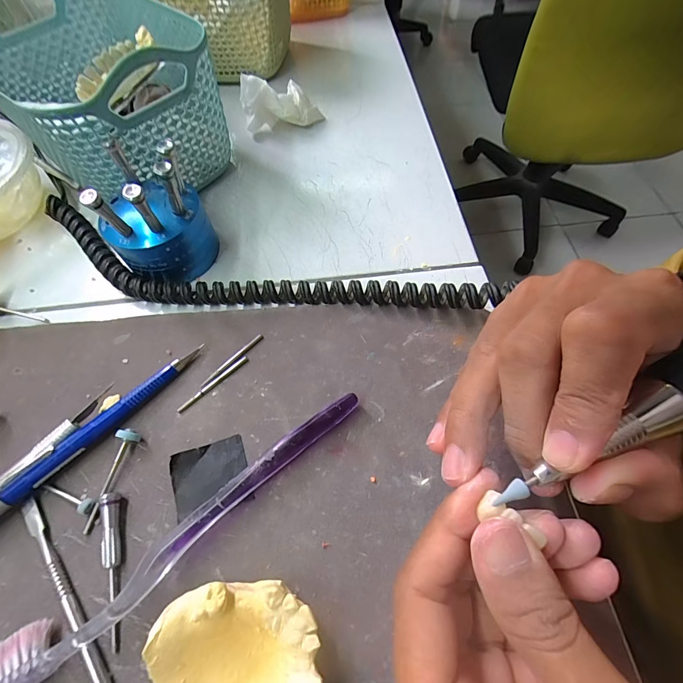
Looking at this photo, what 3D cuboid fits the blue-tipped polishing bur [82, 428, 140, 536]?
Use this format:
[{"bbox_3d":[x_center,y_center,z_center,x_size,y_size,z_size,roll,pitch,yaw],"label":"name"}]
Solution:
[{"bbox_3d":[-0.108,0.064,0.168,0.009,0.011,0.046,9,61,7],"label":"blue-tipped polishing bur"}]

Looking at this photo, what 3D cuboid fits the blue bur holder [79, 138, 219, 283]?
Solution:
[{"bbox_3d":[-0.115,-0.083,0.219,0.060,0.065,0.072,-25,63,-12],"label":"blue bur holder"}]

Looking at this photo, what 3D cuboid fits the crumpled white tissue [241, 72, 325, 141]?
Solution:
[{"bbox_3d":[-0.049,-0.193,0.292,0.062,0.040,0.021,-17,61,-7],"label":"crumpled white tissue"}]

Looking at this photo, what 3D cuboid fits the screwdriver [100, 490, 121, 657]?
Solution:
[{"bbox_3d":[-0.098,0.095,0.153,0.007,0.004,0.059,0,62,-38],"label":"screwdriver"}]

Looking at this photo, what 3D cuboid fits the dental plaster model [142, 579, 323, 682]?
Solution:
[{"bbox_3d":[-0.035,0.121,0.126,0.057,0.023,0.061,-1,61,2],"label":"dental plaster model"}]

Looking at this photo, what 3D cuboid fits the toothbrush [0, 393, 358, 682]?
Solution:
[{"bbox_3d":[-0.065,0.083,0.154,0.184,0.013,0.019,-34,65,-16],"label":"toothbrush"}]

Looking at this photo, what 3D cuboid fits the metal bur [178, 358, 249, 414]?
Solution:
[{"bbox_3d":[-0.069,0.022,0.193,0.044,0.004,0.004,-39,66,-18],"label":"metal bur"}]

